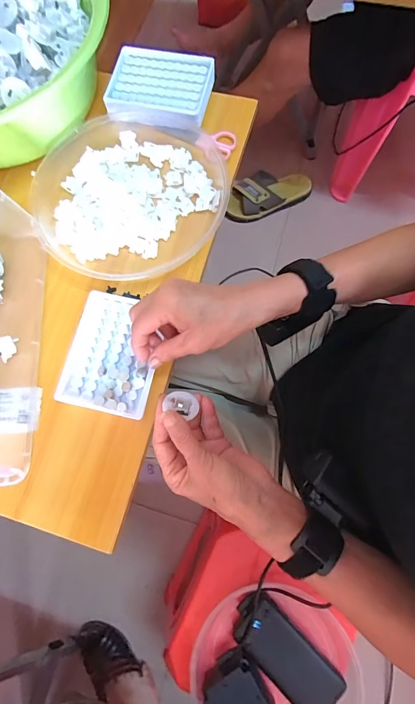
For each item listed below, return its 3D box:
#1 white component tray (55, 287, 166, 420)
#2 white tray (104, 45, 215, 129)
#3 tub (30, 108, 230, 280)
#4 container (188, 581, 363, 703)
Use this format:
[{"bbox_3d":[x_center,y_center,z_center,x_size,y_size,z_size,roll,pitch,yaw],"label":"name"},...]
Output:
[{"bbox_3d":[-0.106,0.000,0.377,0.100,0.009,0.130,11,76,4],"label":"white component tray"},{"bbox_3d":[-0.065,-0.351,0.457,0.134,0.035,0.109,7,75,3],"label":"white tray"},{"bbox_3d":[-0.095,-0.194,0.422,0.221,0.036,0.238,0,75,1],"label":"tub"},{"bbox_3d":[0.097,0.458,0.476,0.227,0.061,0.219,0,75,1],"label":"container"}]

